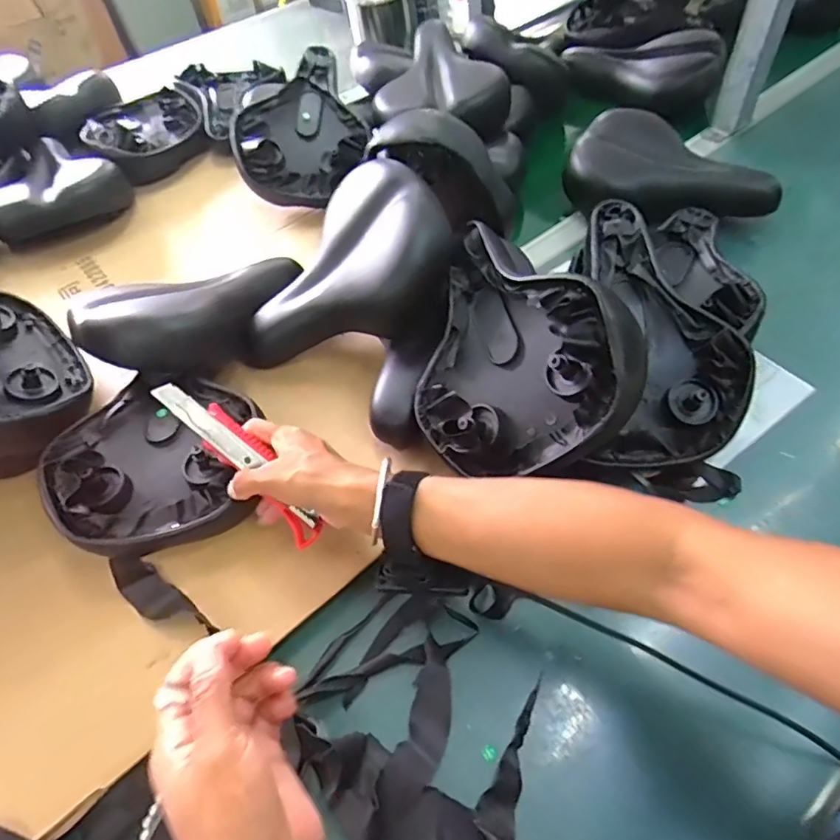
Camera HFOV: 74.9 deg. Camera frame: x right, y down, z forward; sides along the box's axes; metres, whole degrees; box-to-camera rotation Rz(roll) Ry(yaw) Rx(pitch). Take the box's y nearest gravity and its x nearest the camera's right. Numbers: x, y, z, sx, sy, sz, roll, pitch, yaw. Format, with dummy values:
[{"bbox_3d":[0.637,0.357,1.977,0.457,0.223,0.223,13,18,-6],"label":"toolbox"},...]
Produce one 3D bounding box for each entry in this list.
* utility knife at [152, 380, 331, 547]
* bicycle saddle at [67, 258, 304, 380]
[{"bbox_3d":[-0.141,0.032,0.444,0.171,0.020,0.030,46,67,-3],"label":"utility knife"},{"bbox_3d":[-0.225,-0.131,0.576,0.122,0.088,0.227,21,59,18],"label":"bicycle saddle"}]

